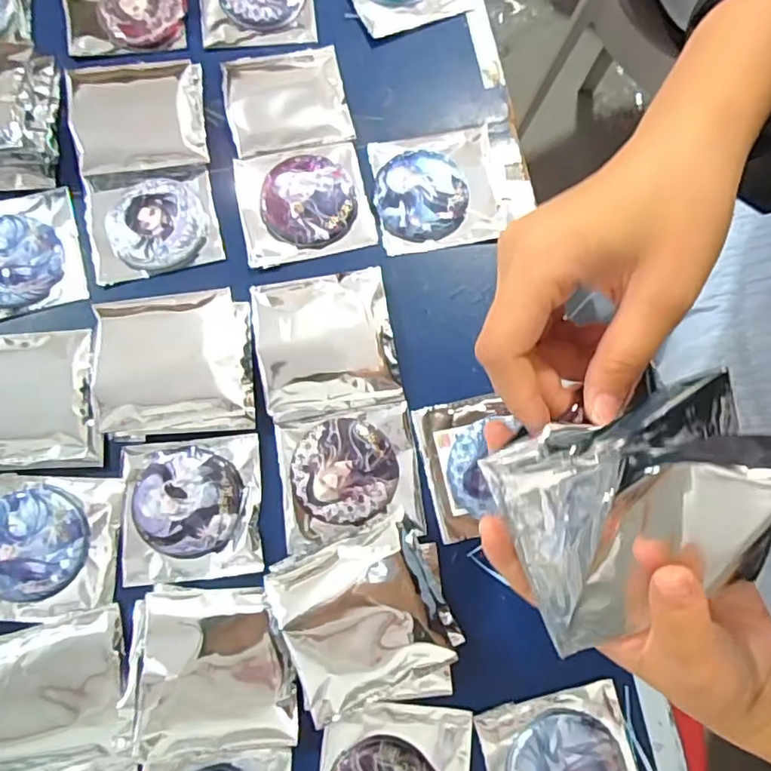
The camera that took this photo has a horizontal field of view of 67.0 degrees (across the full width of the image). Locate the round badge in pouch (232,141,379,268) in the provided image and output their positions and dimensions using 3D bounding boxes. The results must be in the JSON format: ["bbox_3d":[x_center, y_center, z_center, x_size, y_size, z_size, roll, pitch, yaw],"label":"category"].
[{"bbox_3d":[-0.064,-0.145,0.452,0.098,0.010,0.092,-12,77,-3],"label":"round badge in pouch"}]

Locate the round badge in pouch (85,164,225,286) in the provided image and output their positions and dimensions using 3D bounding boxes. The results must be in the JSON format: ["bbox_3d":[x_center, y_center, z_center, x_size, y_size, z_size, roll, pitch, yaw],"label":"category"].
[{"bbox_3d":[-0.178,-0.129,0.446,0.093,0.008,0.086,-13,77,-3],"label":"round badge in pouch"}]

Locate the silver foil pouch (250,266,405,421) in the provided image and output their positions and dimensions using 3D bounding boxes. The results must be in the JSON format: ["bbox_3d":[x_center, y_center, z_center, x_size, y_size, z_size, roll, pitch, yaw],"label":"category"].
[{"bbox_3d":[-0.042,-0.030,0.418,0.095,0.019,0.096,-10,77,-3],"label":"silver foil pouch"}]

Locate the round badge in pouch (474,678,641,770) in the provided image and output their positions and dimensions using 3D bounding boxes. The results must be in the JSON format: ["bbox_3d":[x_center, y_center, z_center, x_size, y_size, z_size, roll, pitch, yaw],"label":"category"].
[{"bbox_3d":[0.115,0.247,0.366,0.093,0.007,0.094,-13,77,-4],"label":"round badge in pouch"}]

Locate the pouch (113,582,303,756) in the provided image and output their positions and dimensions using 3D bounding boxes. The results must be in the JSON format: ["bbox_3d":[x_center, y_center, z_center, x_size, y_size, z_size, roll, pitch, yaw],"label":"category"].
[{"bbox_3d":[-0.111,0.176,0.365,0.105,0.035,0.092,-1,77,-1],"label":"pouch"}]

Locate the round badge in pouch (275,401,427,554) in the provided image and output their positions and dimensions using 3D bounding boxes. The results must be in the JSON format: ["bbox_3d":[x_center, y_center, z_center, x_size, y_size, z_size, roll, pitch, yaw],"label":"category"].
[{"bbox_3d":[-0.025,0.062,0.403,0.096,0.011,0.088,-9,77,-3],"label":"round badge in pouch"}]

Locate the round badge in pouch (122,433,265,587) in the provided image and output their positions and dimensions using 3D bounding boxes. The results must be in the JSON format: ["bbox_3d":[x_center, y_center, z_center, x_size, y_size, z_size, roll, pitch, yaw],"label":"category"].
[{"bbox_3d":[-0.134,0.083,0.400,0.094,0.008,0.094,-6,77,-2],"label":"round badge in pouch"}]

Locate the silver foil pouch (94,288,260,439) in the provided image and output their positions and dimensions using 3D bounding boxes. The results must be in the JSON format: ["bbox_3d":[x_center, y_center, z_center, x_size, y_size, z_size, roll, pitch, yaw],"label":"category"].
[{"bbox_3d":[-0.146,-0.016,0.408,0.100,0.032,0.099,-7,77,-2],"label":"silver foil pouch"}]

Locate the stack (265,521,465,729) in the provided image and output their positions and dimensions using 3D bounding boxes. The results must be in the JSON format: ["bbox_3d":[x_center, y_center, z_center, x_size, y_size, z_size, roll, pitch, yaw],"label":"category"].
[{"bbox_3d":[-0.009,0.150,0.368,0.102,0.039,0.107,-18,78,-5],"label":"stack"}]

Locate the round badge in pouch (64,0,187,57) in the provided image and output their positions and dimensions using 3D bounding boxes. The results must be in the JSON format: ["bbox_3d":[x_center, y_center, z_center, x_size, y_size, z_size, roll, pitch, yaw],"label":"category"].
[{"bbox_3d":[-0.221,-0.325,0.489,0.097,0.009,0.092,-6,77,-2],"label":"round badge in pouch"}]

